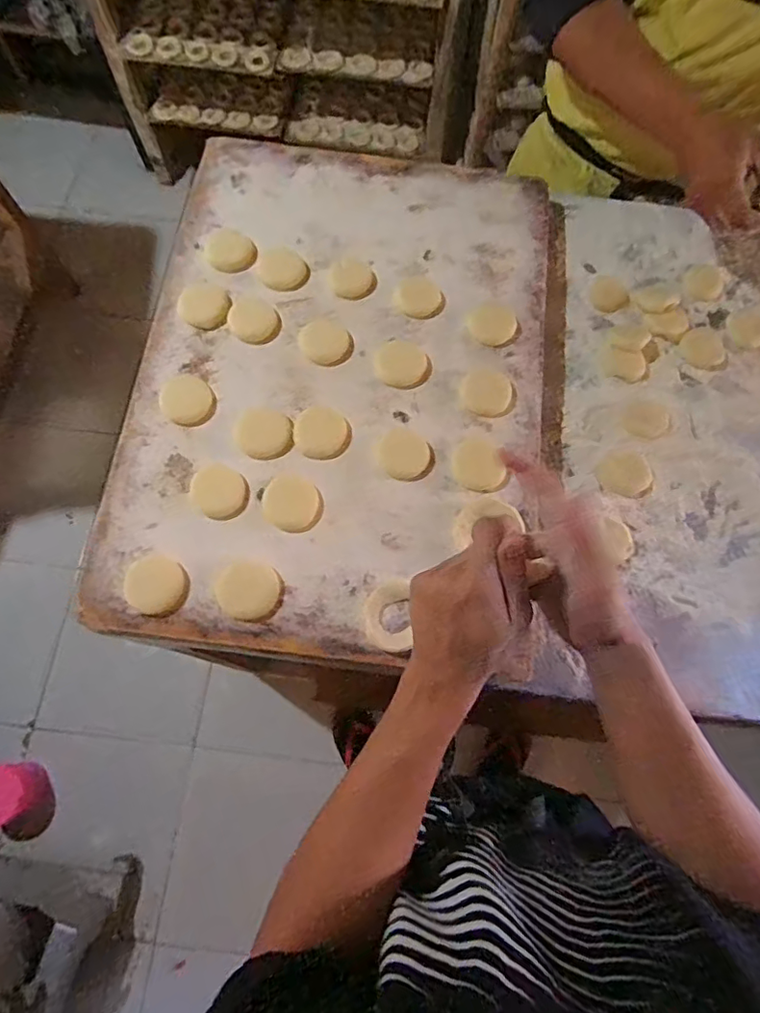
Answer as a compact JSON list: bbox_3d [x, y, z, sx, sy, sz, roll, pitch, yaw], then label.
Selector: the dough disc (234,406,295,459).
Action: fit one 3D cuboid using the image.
[{"bbox_3d":[-0.118,-0.076,0.555,0.061,0.004,0.053,38,75,10],"label":"dough disc"}]

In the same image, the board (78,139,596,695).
[{"bbox_3d":[-0.024,-0.146,0.592,0.444,0.037,0.593,7,72,1],"label":"board"}]

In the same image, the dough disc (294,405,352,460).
[{"bbox_3d":[-0.059,-0.077,0.561,0.056,0.004,0.058,0,72,-1],"label":"dough disc"}]

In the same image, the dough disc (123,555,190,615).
[{"bbox_3d":[-0.208,0.072,0.506,0.057,0.005,0.052,0,72,-1],"label":"dough disc"}]

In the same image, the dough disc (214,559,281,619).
[{"bbox_3d":[-0.123,0.077,0.509,0.058,0.004,0.053,0,72,-1],"label":"dough disc"}]

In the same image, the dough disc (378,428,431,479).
[{"bbox_3d":[0.025,-0.055,0.560,0.050,0.004,0.053,0,72,-1],"label":"dough disc"}]

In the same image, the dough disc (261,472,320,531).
[{"bbox_3d":[-0.087,-0.005,0.534,0.053,0.004,0.058,0,72,-1],"label":"dough disc"}]

